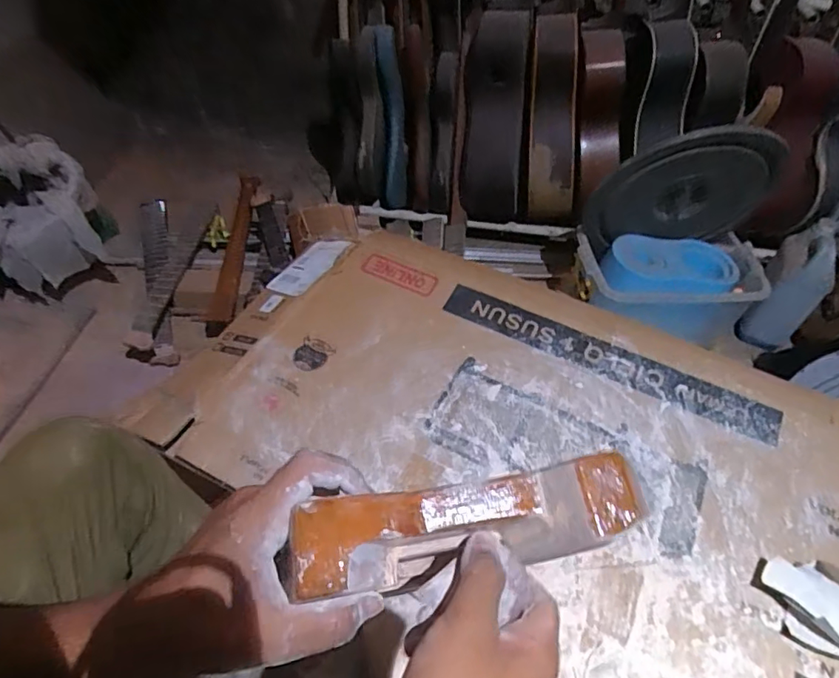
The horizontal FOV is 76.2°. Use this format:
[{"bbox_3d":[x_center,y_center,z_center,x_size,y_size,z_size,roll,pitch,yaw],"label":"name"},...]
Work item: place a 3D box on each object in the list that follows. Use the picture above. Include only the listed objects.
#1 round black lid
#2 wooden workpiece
[{"bbox_3d":[0.600,-0.334,1.224,0.391,0.352,0.027,-3,64,2],"label":"round black lid"},{"bbox_3d":[0.026,0.103,0.291,0.179,0.057,0.048,-7,52,-11],"label":"wooden workpiece"}]

